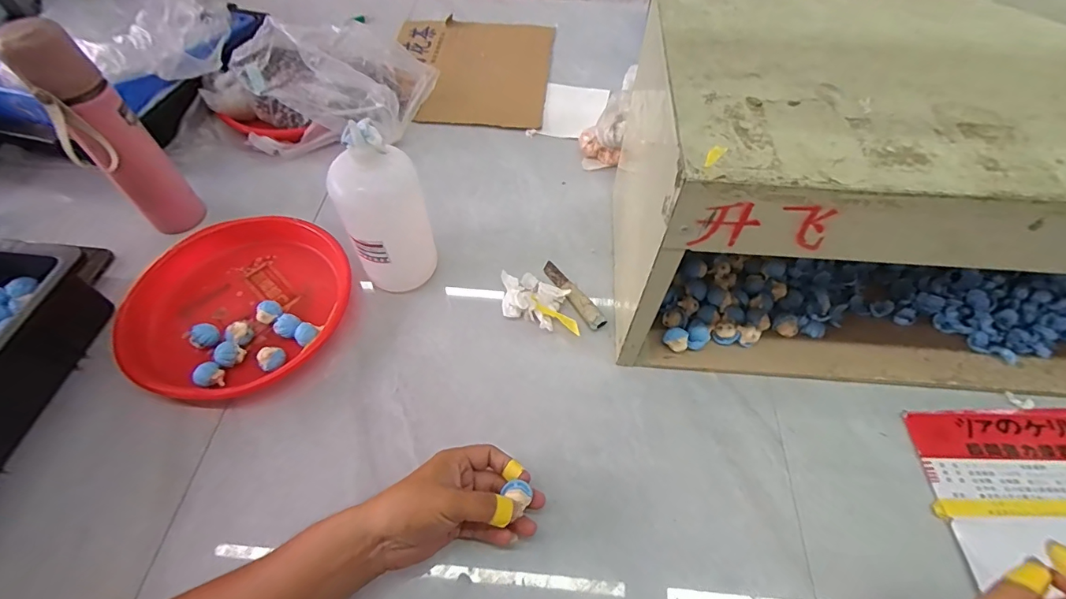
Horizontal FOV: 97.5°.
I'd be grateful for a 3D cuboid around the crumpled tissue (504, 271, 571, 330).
[{"bbox_3d":[-0.006,-0.003,0.576,0.083,0.034,0.061,19,58,12],"label":"crumpled tissue"}]

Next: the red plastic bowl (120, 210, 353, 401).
[{"bbox_3d":[-0.355,-0.003,0.565,0.254,0.045,0.243,0,56,0],"label":"red plastic bowl"}]

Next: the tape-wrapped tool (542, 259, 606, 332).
[{"bbox_3d":[0.050,-0.008,0.595,0.023,0.009,0.117,-30,61,-18],"label":"tape-wrapped tool"}]

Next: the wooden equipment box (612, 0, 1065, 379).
[{"bbox_3d":[0.423,-0.097,0.490,0.628,0.279,0.285,4,57,3],"label":"wooden equipment box"}]

